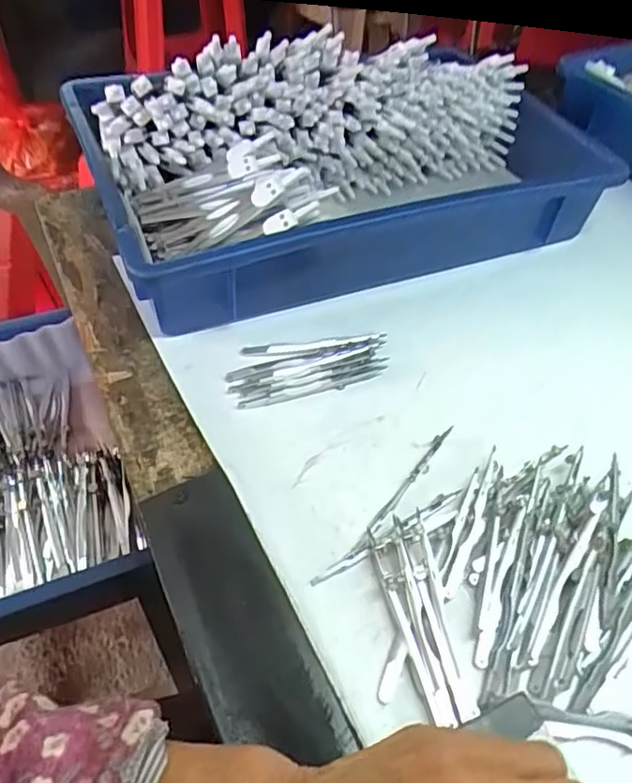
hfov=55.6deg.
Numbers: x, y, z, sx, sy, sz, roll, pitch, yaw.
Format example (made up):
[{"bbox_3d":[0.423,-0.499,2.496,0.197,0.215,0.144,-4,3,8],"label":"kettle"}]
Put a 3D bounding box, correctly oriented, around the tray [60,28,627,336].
[{"bbox_3d":[0.032,-0.194,0.494,0.405,0.120,0.208,-19,55,-20],"label":"tray"}]

